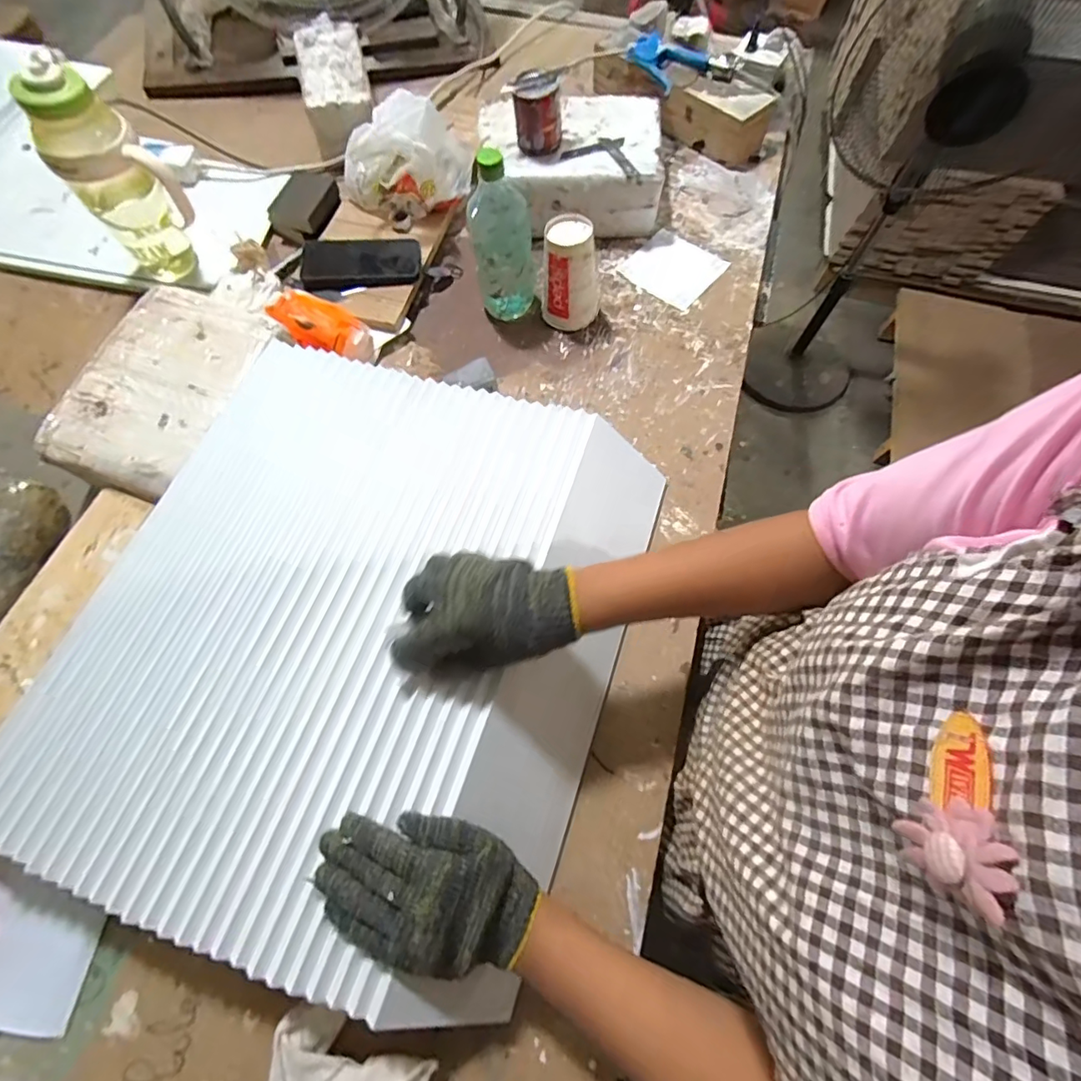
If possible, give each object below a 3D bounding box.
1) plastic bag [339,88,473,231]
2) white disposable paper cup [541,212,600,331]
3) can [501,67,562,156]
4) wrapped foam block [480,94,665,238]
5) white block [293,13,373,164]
[{"bbox_3d":[-0.213,-0.573,0.769,0.197,0.121,0.150,-7,69,-3],"label":"plastic bag"},{"bbox_3d":[0.044,-0.368,0.699,0.083,0.116,0.086,2,69,1],"label":"white disposable paper cup"},{"bbox_3d":[-0.008,-0.603,0.715,0.075,0.073,0.060,7,69,3],"label":"can"},{"bbox_3d":[0.043,-0.583,0.789,0.273,0.095,0.194,1,69,0],"label":"wrapped foam block"},{"bbox_3d":[-0.347,-0.778,0.876,0.112,0.077,0.238,-12,69,-5],"label":"white block"}]

